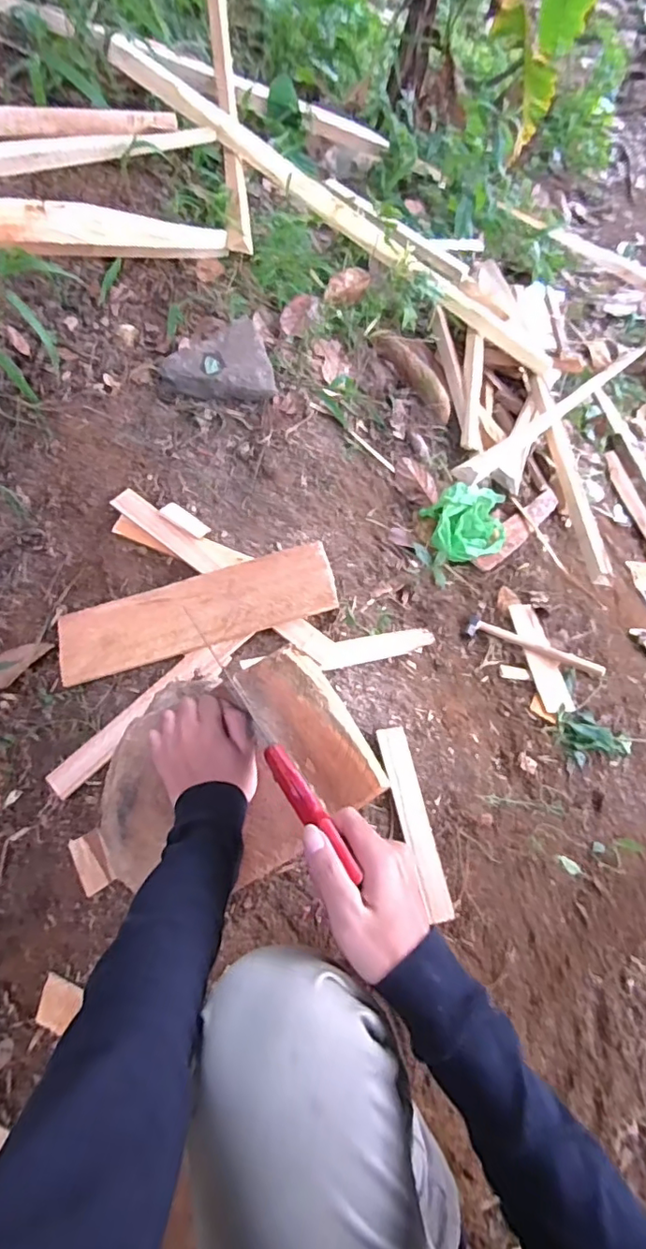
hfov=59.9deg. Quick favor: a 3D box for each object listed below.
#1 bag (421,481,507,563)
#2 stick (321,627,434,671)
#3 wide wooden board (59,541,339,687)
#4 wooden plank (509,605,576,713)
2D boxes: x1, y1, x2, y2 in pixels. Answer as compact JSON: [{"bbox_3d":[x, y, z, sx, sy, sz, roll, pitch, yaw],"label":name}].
[{"bbox_3d":[0.267,-0.181,1.026,0.149,0.081,0.128,-7,66,-1],"label":"bag"},{"bbox_3d":[0.081,0.032,0.842,0.193,0.019,0.039,-12,65,-27],"label":"stick"},{"bbox_3d":[-0.181,-0.017,0.790,0.393,0.013,0.109,-17,66,3],"label":"wide wooden board"},{"bbox_3d":[0.378,0.055,0.975,0.052,0.018,0.218,-6,54,0],"label":"wooden plank"}]

